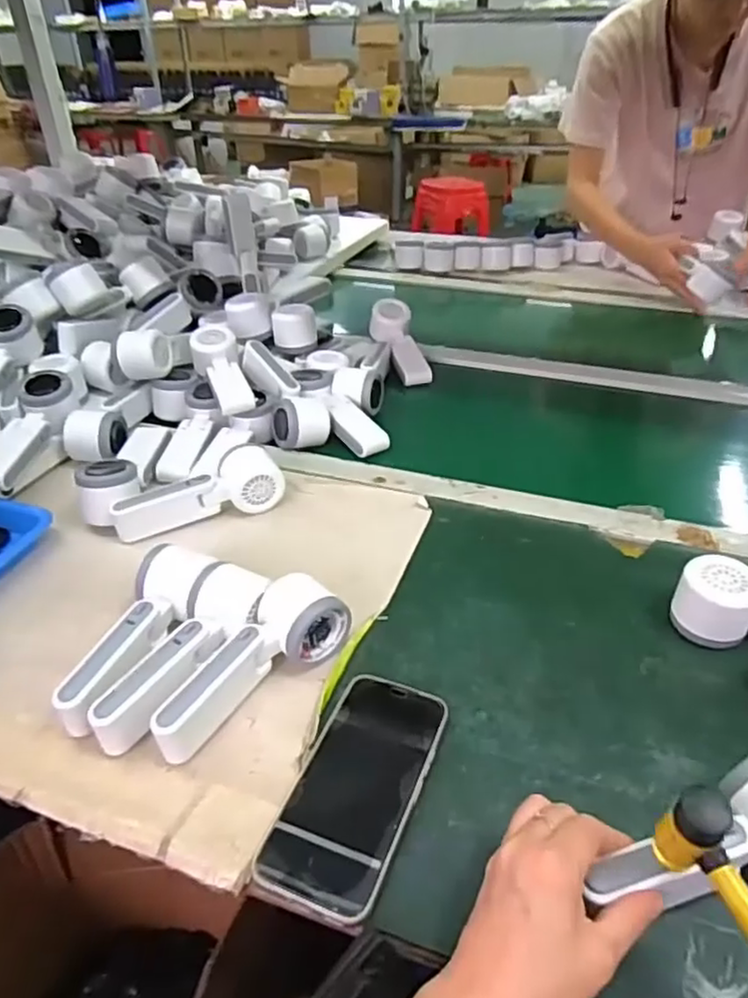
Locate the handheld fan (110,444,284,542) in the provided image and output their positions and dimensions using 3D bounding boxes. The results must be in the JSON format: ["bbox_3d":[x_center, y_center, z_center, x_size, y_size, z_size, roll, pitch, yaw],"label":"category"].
[{"bbox_3d":[-0.178,-0.007,0.676,0.163,0.051,0.056,-13,37,-17],"label":"handheld fan"}]

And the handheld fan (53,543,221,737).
[{"bbox_3d":[-0.184,0.107,0.518,0.043,0.065,0.159,11,37,17],"label":"handheld fan"}]

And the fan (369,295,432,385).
[{"bbox_3d":[0.037,-0.227,0.975,0.056,0.034,0.169,-10,55,-13],"label":"fan"}]

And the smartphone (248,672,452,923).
[{"bbox_3d":[-0.009,0.185,0.438,0.076,0.013,0.160,13,37,19],"label":"smartphone"}]

